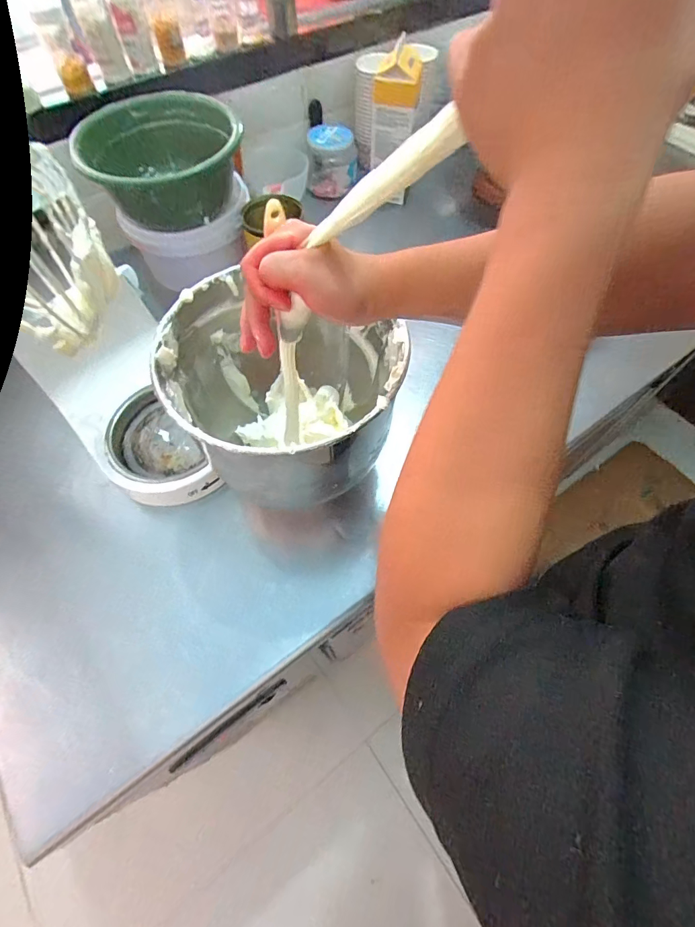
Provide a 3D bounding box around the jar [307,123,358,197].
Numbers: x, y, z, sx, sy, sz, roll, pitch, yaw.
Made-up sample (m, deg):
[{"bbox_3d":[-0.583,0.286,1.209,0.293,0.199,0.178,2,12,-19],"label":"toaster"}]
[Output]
[{"bbox_3d":[-0.029,-0.614,0.834,0.095,0.096,0.099,2,62,2],"label":"jar"}]

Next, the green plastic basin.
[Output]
[{"bbox_3d":[-0.270,-0.456,0.616,0.201,0.104,0.208,0,61,0],"label":"green plastic basin"}]

